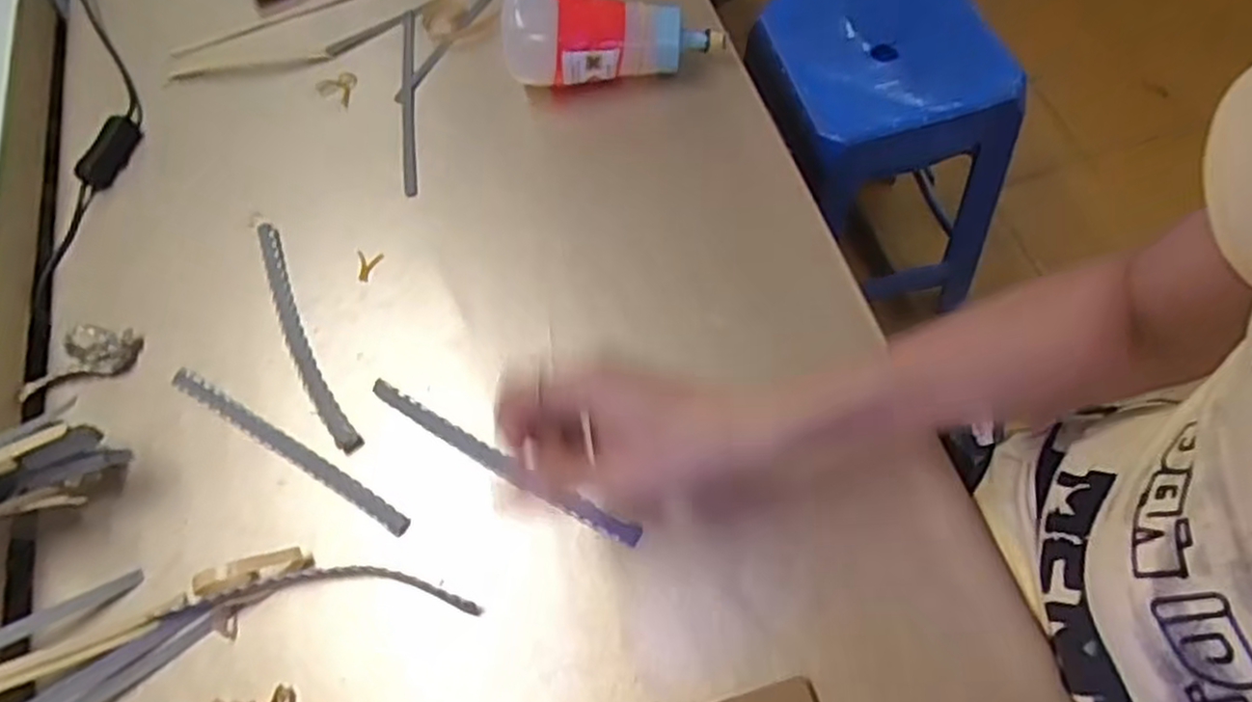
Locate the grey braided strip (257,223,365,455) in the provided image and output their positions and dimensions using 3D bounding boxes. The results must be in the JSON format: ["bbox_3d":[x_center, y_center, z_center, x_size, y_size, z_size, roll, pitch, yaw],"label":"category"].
[{"bbox_3d":[-0.217,-0.012,0.514,0.021,0.006,0.190,-28,64,-8],"label":"grey braided strip"}]

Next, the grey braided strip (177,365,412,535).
[{"bbox_3d":[-0.211,0.060,0.478,0.192,0.005,0.013,28,70,17],"label":"grey braided strip"}]

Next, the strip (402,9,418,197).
[{"bbox_3d":[-0.168,-0.198,0.596,0.010,0.011,0.188,-9,63,2],"label":"strip"}]

